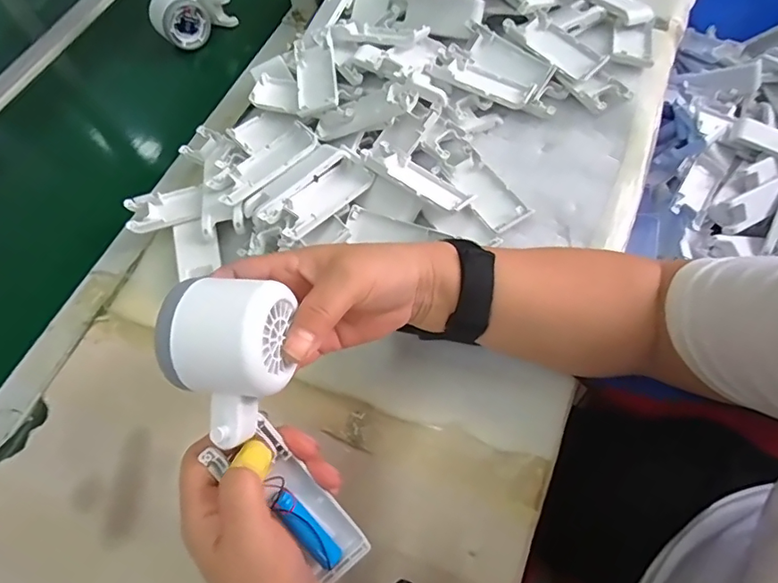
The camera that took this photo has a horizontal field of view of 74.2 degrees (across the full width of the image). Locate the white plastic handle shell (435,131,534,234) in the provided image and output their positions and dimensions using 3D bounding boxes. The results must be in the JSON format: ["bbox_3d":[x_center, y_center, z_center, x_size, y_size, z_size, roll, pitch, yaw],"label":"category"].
[{"bbox_3d":[0.082,-0.107,0.479,0.038,0.014,0.122,-30,60,-8],"label":"white plastic handle shell"}]

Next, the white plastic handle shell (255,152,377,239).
[{"bbox_3d":[-0.061,-0.084,0.460,0.045,0.023,0.104,38,72,26],"label":"white plastic handle shell"}]

